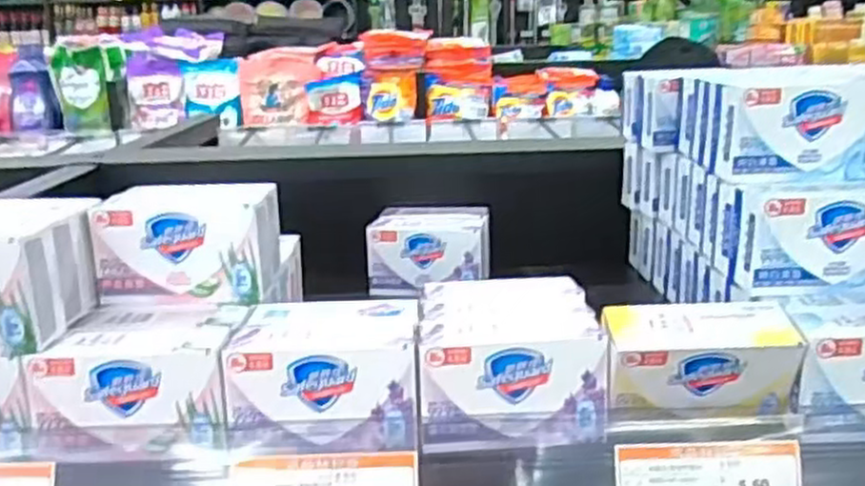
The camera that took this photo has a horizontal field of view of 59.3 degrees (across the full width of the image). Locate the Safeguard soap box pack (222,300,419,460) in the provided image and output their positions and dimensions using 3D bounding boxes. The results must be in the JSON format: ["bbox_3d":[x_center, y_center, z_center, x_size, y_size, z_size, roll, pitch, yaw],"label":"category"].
[{"bbox_3d":[-0.057,0.071,0.423,0.097,0.056,0.078,-2,16,0],"label":"Safeguard soap box pack"}]

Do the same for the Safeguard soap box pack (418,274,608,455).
[{"bbox_3d":[0.044,0.064,0.443,0.096,0.058,0.110,-1,16,2],"label":"Safeguard soap box pack"}]

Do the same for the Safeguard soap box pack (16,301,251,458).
[{"bbox_3d":[-0.159,0.071,0.422,0.103,0.055,0.079,-2,16,-2],"label":"Safeguard soap box pack"}]

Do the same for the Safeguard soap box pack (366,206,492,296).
[{"bbox_3d":[-0.001,0.003,0.689,0.098,0.058,0.084,1,17,10],"label":"Safeguard soap box pack"}]

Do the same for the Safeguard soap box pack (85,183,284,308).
[{"bbox_3d":[-0.150,-0.002,0.473,0.101,0.064,0.053,-2,16,1],"label":"Safeguard soap box pack"}]

